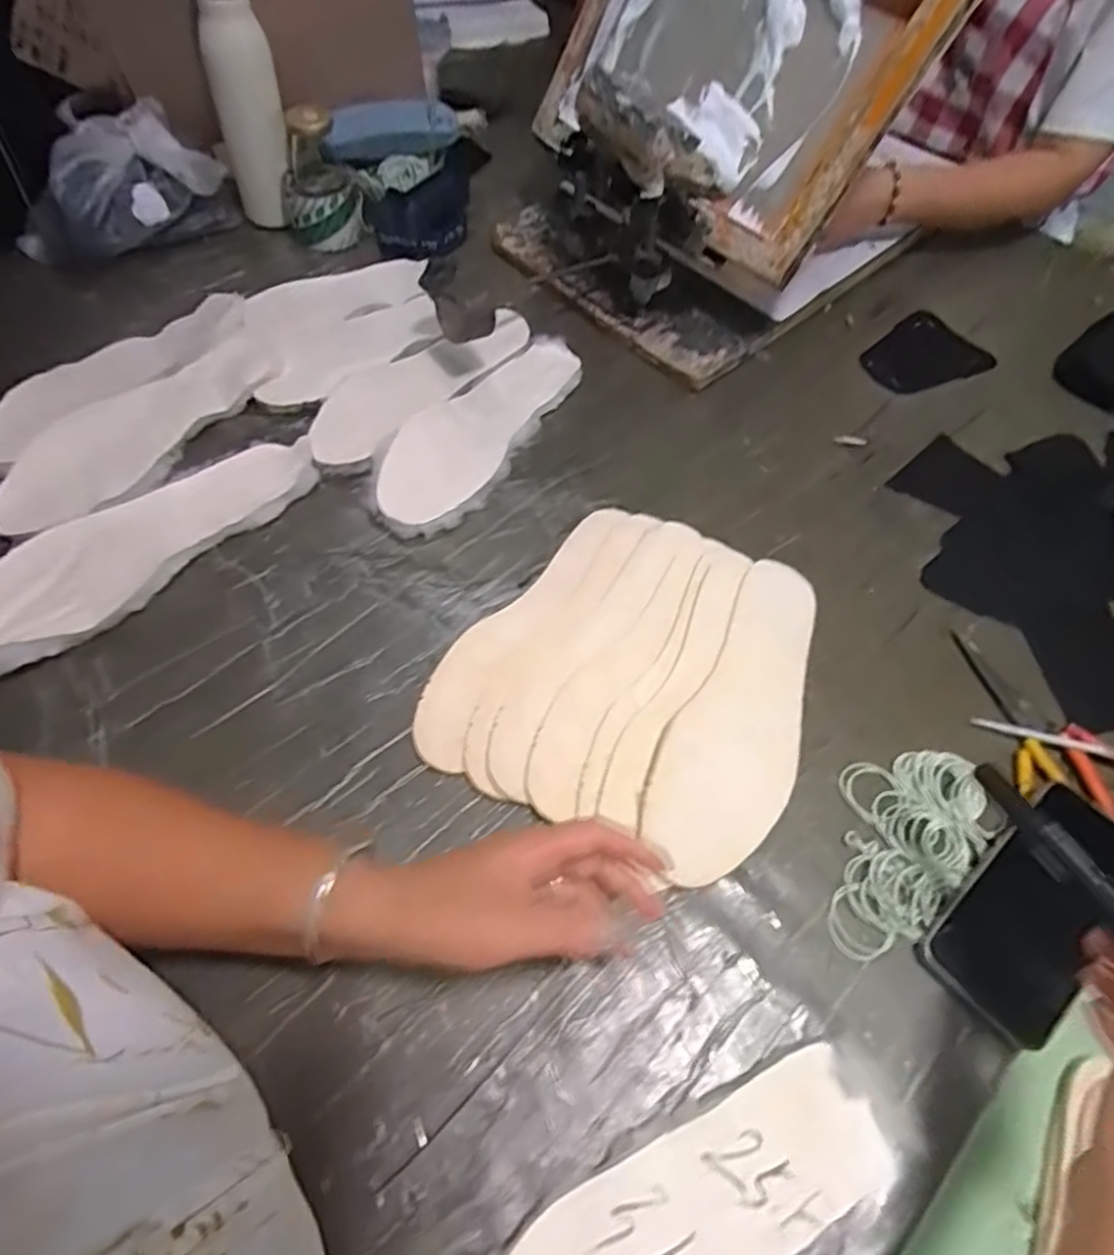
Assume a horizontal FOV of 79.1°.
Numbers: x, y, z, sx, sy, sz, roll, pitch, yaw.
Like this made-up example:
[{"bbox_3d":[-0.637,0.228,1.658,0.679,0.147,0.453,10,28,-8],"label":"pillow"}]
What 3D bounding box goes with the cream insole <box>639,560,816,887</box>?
[{"bbox_3d":[0.141,0.057,0.485,0.087,0.010,0.257,32,60,6],"label":"cream insole"}]

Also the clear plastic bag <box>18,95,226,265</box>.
[{"bbox_3d":[-0.481,-0.474,0.728,0.213,0.093,0.144,-34,64,-20],"label":"clear plastic bag"}]

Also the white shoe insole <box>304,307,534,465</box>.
[{"bbox_3d":[-0.136,-0.246,0.659,0.092,0.016,0.251,34,63,19],"label":"white shoe insole"}]

